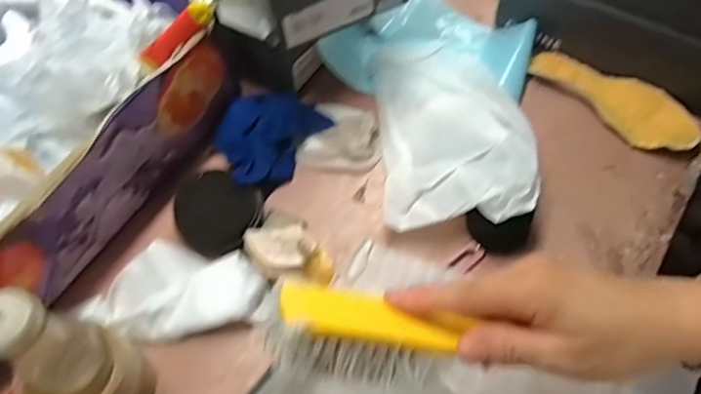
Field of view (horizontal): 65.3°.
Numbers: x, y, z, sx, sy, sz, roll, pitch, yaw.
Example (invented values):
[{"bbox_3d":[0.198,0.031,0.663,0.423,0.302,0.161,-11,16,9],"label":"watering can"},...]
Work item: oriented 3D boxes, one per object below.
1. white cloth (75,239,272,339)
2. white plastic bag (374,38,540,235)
[{"bbox_3d":[-0.173,0.092,0.547,0.182,0.034,0.099,7,61,6],"label":"white cloth"},{"bbox_3d":[0.109,-0.086,0.609,0.155,0.056,0.263,-2,60,1],"label":"white plastic bag"}]

